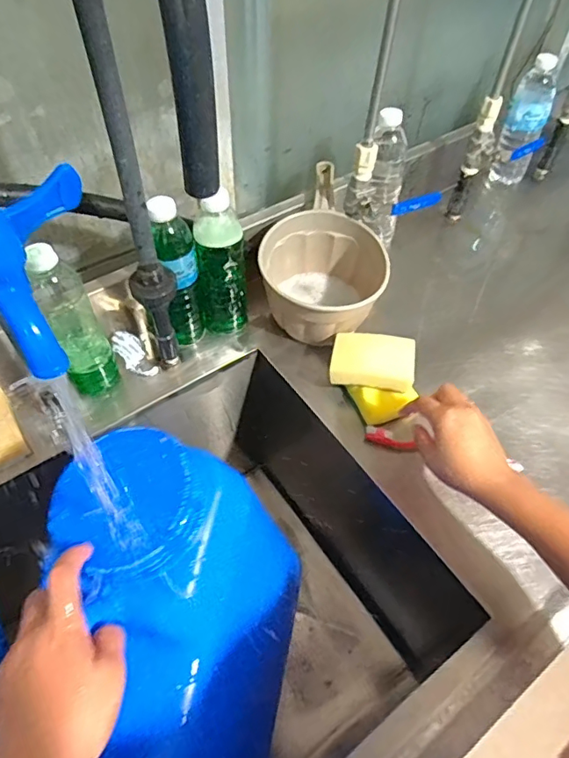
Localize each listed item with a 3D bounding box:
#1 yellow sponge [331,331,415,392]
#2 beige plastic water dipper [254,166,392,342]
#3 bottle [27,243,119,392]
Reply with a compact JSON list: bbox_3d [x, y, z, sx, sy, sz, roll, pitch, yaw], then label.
[{"bbox_3d":[0.113,-0.024,0.646,0.101,0.022,0.074,8,53,4],"label":"yellow sponge"},{"bbox_3d":[0.057,-0.175,0.724,0.160,0.107,0.263,6,53,3],"label":"beige plastic water dipper"},{"bbox_3d":[-0.246,-0.066,0.591,0.064,0.206,0.055,-23,57,-18],"label":"bottle"}]

